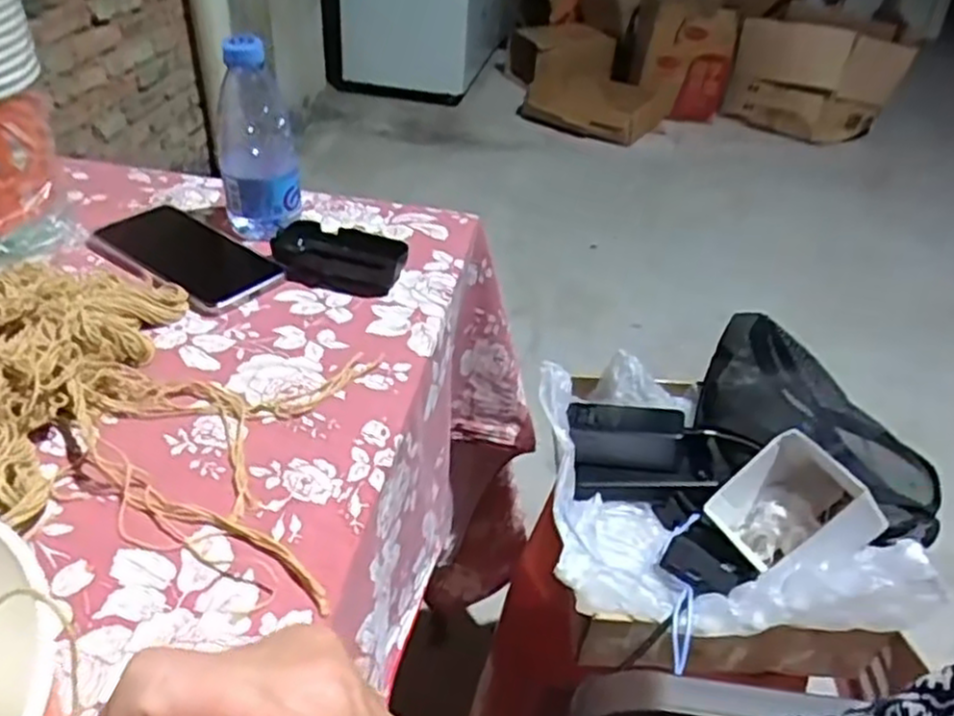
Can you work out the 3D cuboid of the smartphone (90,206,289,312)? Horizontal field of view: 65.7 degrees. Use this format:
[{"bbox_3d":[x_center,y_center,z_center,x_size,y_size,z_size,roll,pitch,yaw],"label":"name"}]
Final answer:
[{"bbox_3d":[-0.246,-0.090,0.624,0.180,0.012,0.086,28,44,27],"label":"smartphone"}]

